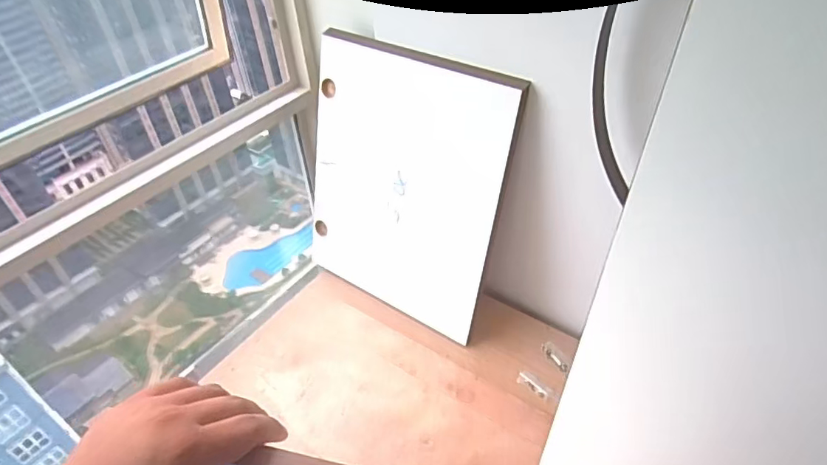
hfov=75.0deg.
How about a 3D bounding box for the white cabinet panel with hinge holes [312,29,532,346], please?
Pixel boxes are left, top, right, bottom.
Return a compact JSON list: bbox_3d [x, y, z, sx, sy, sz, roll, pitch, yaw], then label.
[{"bbox_3d":[-0.023,-0.075,0.950,0.384,0.462,0.029,27,35,30],"label":"white cabinet panel with hinge holes"}]

